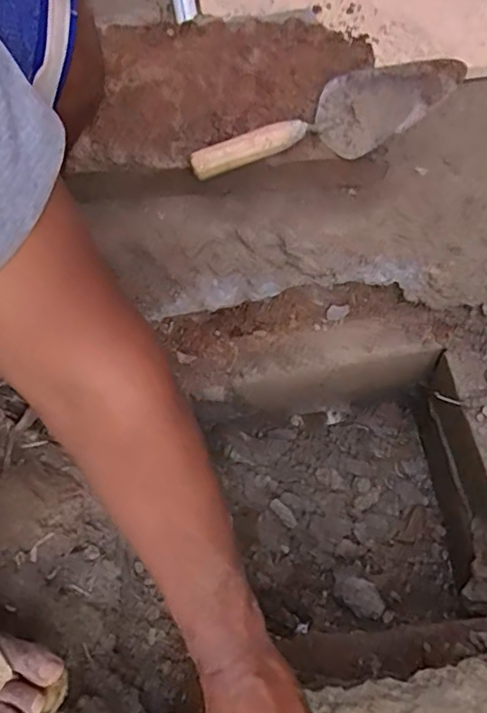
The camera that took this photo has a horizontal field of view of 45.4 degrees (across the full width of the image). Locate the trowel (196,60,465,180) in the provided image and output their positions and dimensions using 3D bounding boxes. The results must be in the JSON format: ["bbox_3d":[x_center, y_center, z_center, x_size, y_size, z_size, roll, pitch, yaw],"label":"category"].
[{"bbox_3d":[0.082,-0.271,0.640,0.290,0.075,0.077,-10,68,-4],"label":"trowel"}]

